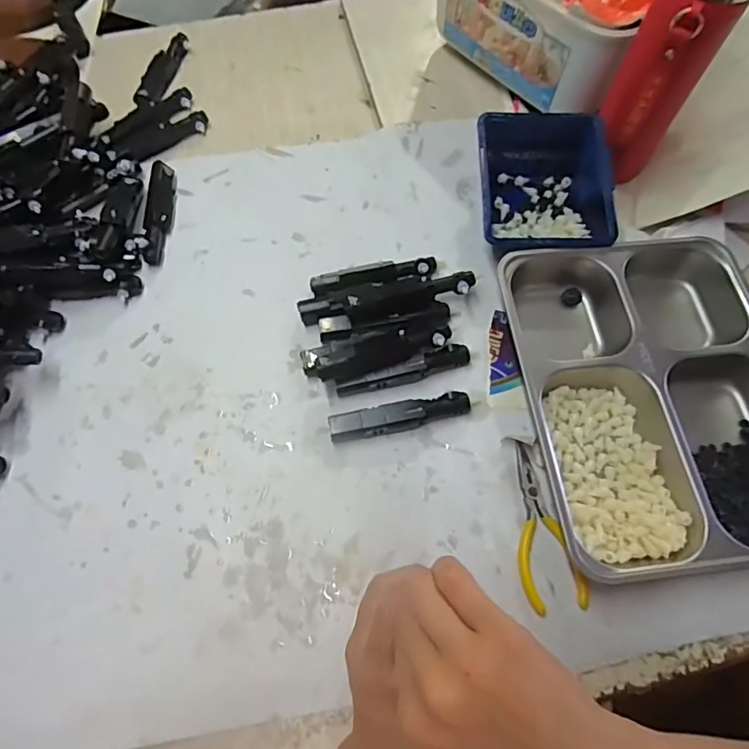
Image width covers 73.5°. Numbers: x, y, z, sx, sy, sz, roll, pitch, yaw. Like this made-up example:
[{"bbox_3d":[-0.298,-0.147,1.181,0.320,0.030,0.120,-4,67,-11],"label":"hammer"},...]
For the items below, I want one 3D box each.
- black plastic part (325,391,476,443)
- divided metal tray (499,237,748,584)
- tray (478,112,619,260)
[{"bbox_3d":[0.021,0.036,0.428,0.118,0.017,0.024,-9,67,-4],"label":"black plastic part"},{"bbox_3d":[0.233,0.014,0.411,0.214,0.040,0.269,-6,67,-2],"label":"divided metal tray"},{"bbox_3d":[0.160,-0.175,0.482,0.117,0.058,0.139,-1,67,0],"label":"tray"}]

